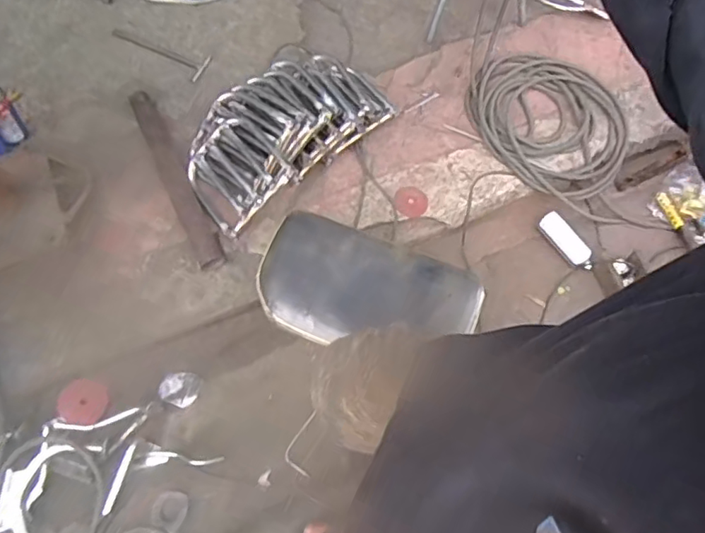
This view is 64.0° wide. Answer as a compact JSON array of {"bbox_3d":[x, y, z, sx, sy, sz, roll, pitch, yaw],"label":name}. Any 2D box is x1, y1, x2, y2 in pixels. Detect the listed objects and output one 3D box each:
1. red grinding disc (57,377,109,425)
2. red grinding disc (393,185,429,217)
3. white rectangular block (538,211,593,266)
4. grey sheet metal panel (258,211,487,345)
[{"bbox_3d":[-0.604,0.303,1.265,0.101,0.010,0.099,4,74,-13],"label":"red grinding disc"},{"bbox_3d":[0.150,-0.165,1.436,0.084,0.012,0.080,2,66,-4],"label":"red grinding disc"},{"bbox_3d":[0.579,-0.075,1.537,0.063,0.018,0.162,-43,87,21],"label":"white rectangular block"},{"bbox_3d":[0.037,0.051,1.157,0.453,0.063,0.261,19,66,3],"label":"grey sheet metal panel"}]

